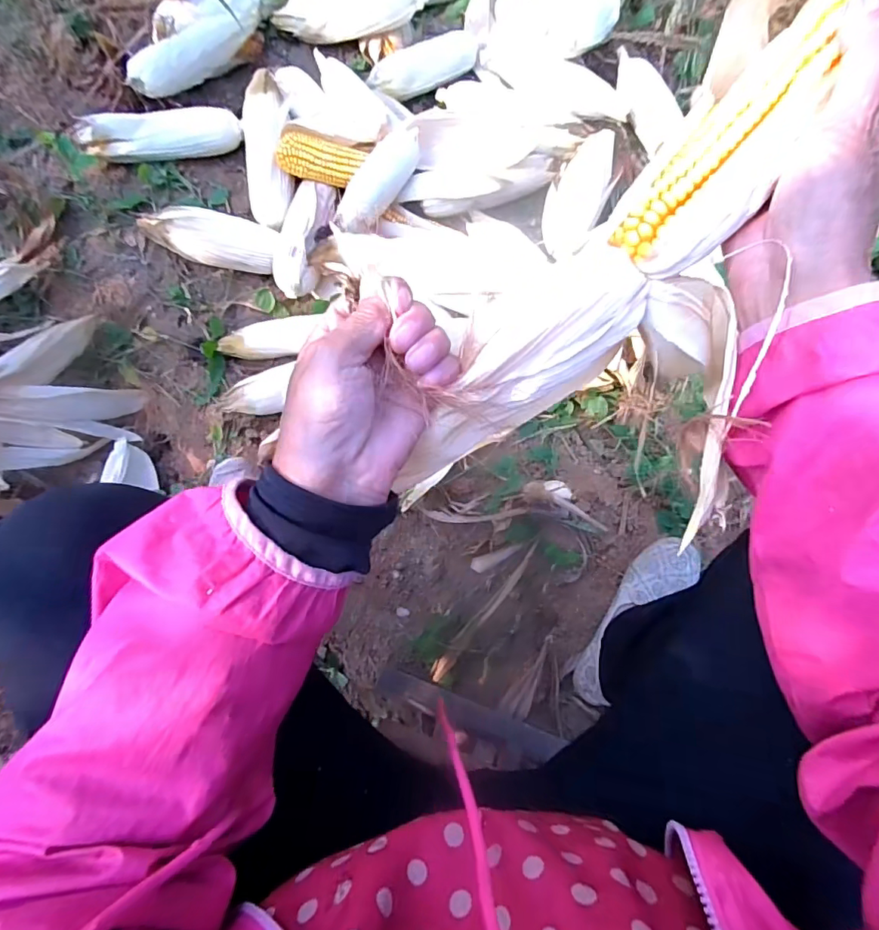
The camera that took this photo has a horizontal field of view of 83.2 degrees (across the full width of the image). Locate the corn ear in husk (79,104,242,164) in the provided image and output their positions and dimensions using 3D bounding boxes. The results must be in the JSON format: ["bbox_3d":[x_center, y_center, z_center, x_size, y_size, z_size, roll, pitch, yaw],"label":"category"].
[{"bbox_3d":[-0.403,-0.482,0.726,0.219,0.050,0.058,-15,85,-6],"label":"corn ear in husk"}]

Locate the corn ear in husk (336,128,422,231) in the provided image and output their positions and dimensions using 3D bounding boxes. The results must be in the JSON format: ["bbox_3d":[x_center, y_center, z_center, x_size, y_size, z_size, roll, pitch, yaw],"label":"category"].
[{"bbox_3d":[-0.088,-0.392,0.689,0.060,0.043,0.178,32,82,-1],"label":"corn ear in husk"}]

